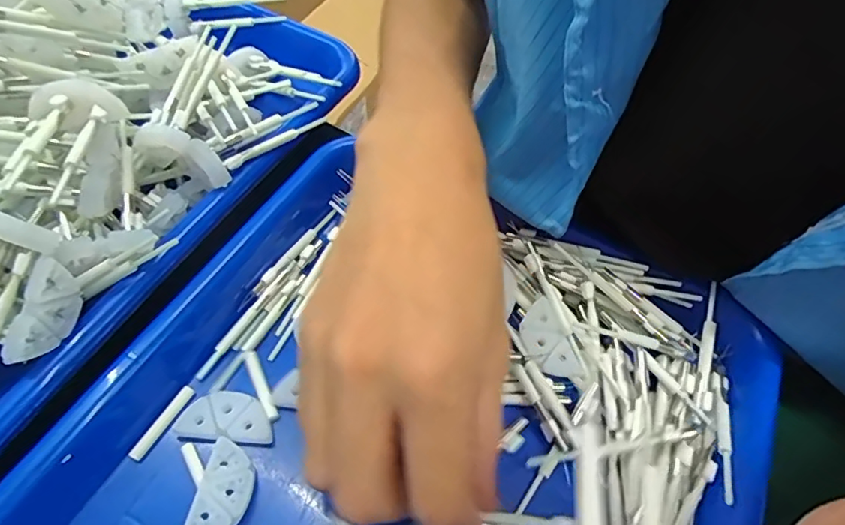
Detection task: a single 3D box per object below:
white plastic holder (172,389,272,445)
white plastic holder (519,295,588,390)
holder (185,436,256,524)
[{"bbox_3d":[-0.082,0.065,0.229,0.037,0.006,0.019,9,56,1],"label":"white plastic holder"},{"bbox_3d":[0.058,0.040,0.252,0.022,0.004,0.043,-23,72,-1],"label":"white plastic holder"},{"bbox_3d":[-0.077,0.088,0.209,0.019,0.004,0.038,14,48,-7],"label":"holder"}]

